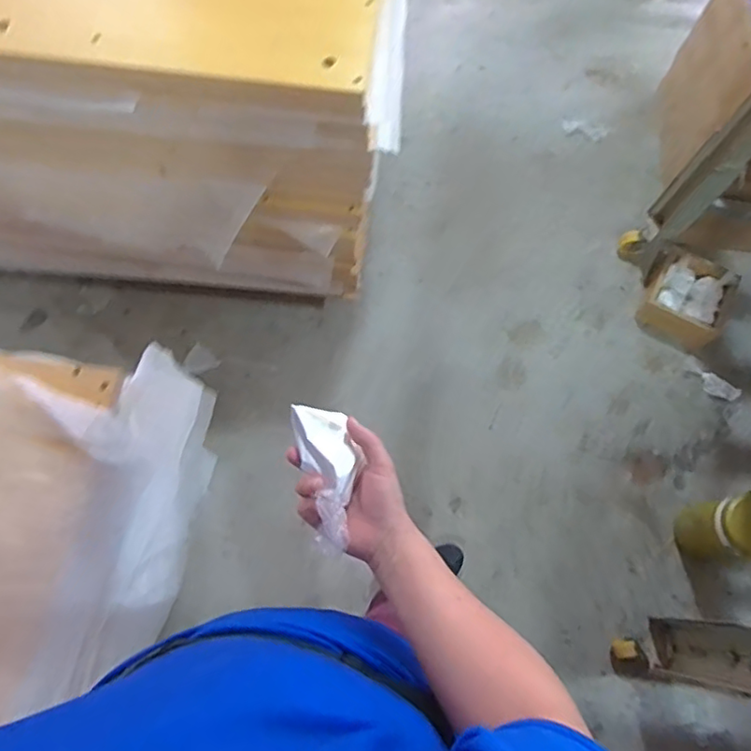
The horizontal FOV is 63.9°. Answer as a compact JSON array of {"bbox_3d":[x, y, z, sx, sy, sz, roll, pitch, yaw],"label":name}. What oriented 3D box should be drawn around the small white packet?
[{"bbox_3d":[-0.043,0.092,0.543,0.050,0.030,0.130,-7,71,-2],"label":"small white packet"}]

